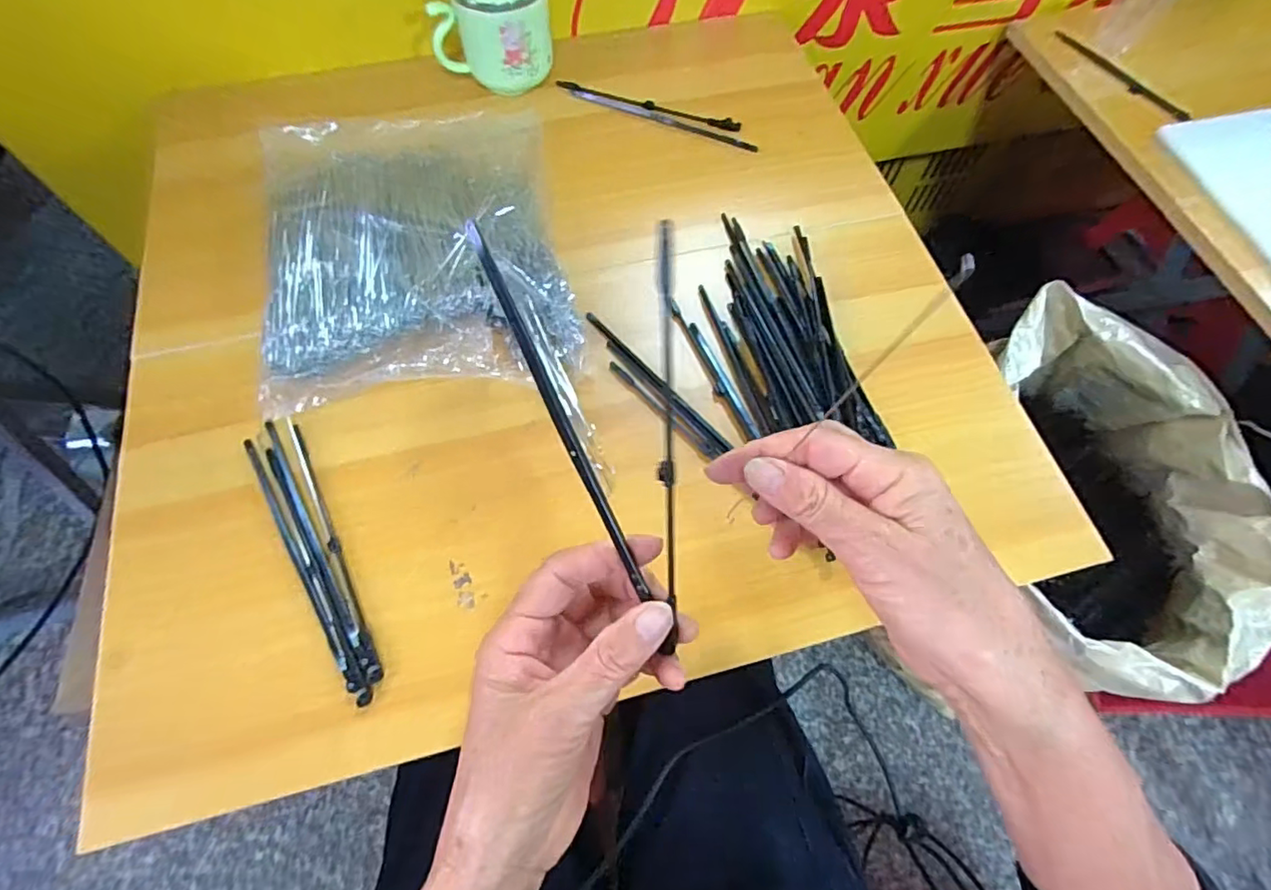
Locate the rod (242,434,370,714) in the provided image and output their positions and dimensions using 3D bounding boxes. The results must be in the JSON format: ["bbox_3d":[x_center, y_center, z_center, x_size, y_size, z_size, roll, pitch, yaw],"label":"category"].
[{"bbox_3d":[-0.201,0.069,0.346,0.009,0.007,0.187,-32,71,-16],"label":"rod"}]

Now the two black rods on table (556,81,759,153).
[{"bbox_3d":[0.019,-0.300,0.522,0.192,0.009,0.028,23,66,8],"label":"two black rods on table"}]

